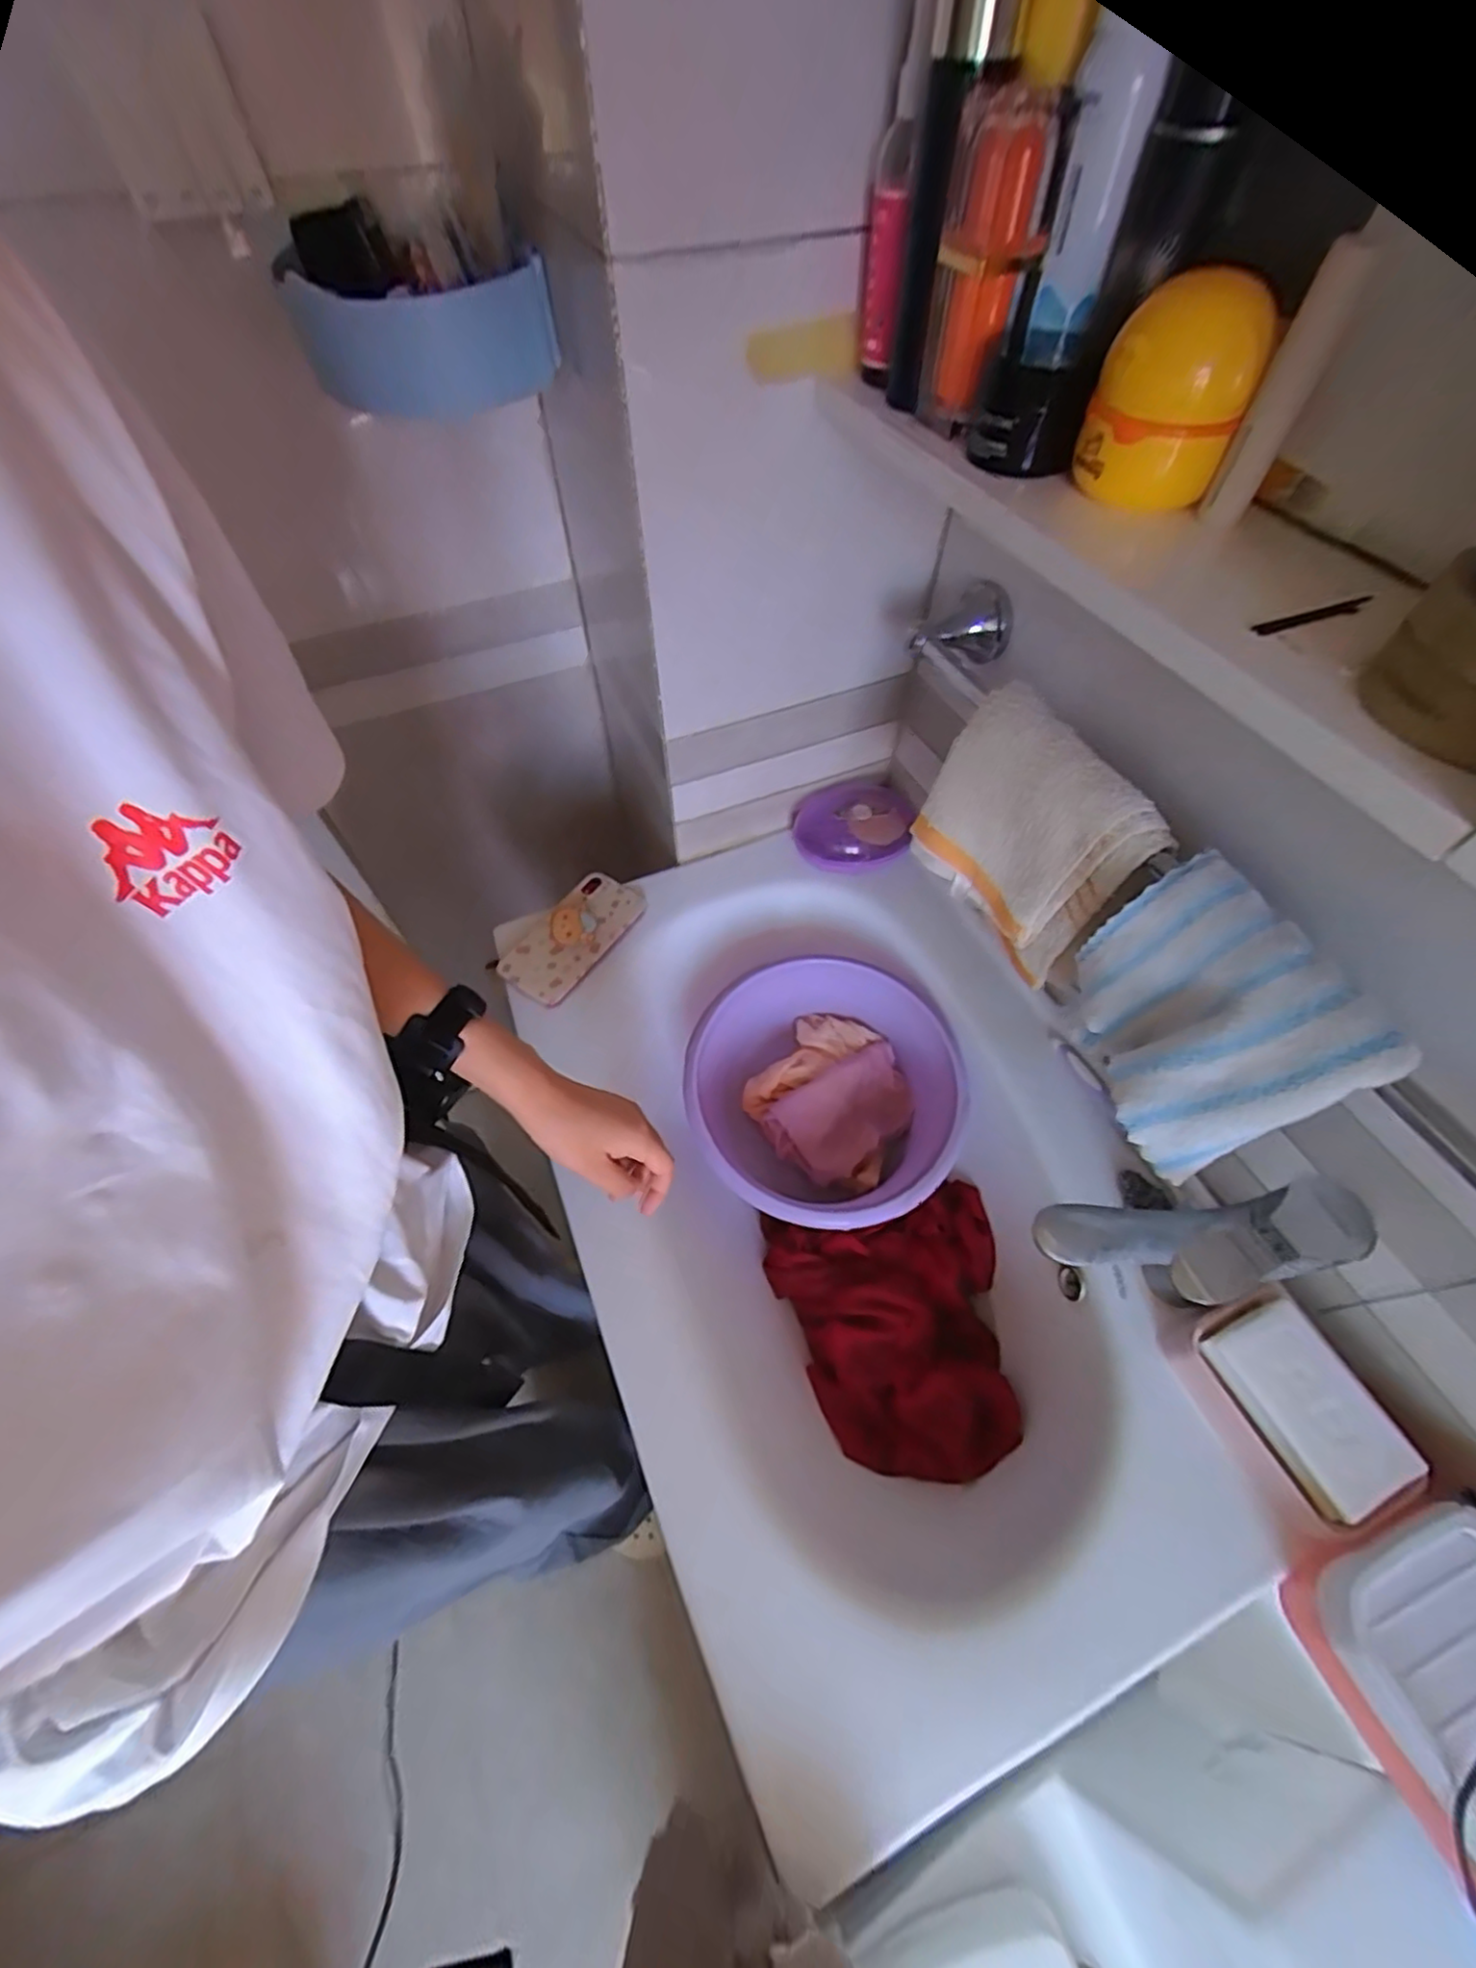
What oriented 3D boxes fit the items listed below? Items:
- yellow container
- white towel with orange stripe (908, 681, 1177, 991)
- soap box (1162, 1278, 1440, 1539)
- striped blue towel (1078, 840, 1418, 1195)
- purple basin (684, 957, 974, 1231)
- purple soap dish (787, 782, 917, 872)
[{"bbox_3d":[0.198,-0.268,0.315,0.064,0.075,0.059,26,61,16],"label":"yellow container"},{"bbox_3d":[0.199,-0.104,0.482,0.064,0.135,0.160,-25,60,-15],"label":"white towel with orange stripe"},{"bbox_3d":[0.357,0.271,0.443,0.082,0.044,0.129,-21,59,-12],"label":"soap box"},{"bbox_3d":[0.255,0.020,0.384,0.033,0.129,0.135,0,52,-34],"label":"striped blue towel"},{"bbox_3d":[0.078,0.111,0.651,0.242,0.113,0.238,0,57,0],"label":"purple basin"},{"bbox_3d":[0.122,-0.172,0.726,0.124,0.045,0.099,2,57,2],"label":"purple soap dish"}]

